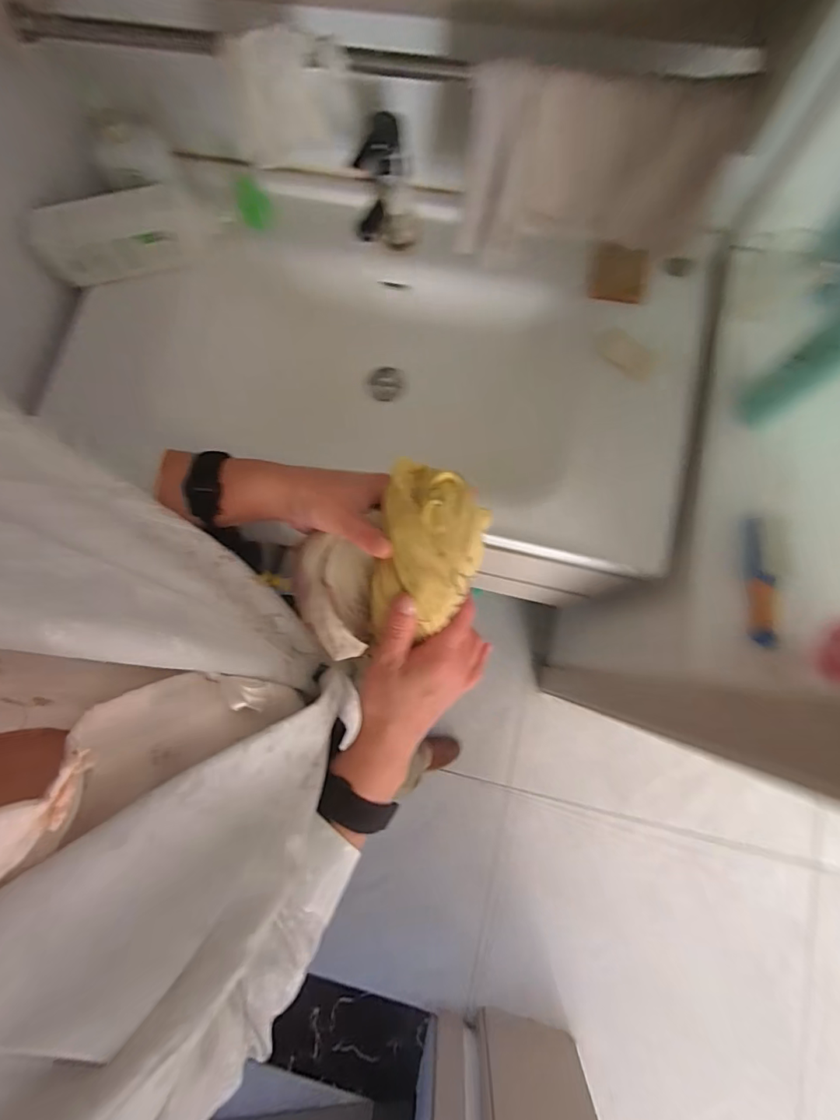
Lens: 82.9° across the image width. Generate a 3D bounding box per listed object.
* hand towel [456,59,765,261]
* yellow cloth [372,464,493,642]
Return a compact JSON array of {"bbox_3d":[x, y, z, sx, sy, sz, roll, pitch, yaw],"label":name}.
[{"bbox_3d":[0.177,-0.397,0.497,0.256,0.173,0.040,11,79,5],"label":"hand towel"},{"bbox_3d":[0.005,-0.005,0.352,0.076,0.049,0.118,12,78,4],"label":"yellow cloth"}]

